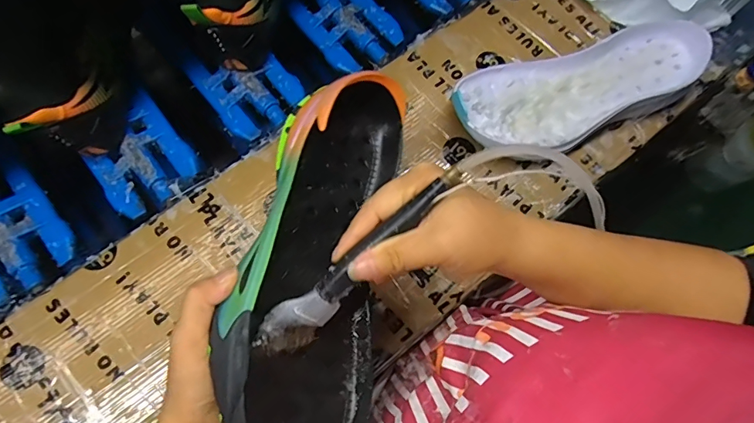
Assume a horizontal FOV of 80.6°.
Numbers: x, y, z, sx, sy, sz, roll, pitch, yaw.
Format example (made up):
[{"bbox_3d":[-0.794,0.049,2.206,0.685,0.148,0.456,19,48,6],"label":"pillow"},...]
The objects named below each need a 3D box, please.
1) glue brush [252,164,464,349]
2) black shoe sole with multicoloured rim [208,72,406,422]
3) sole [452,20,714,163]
[{"bbox_3d":[-0.010,0.029,0.266,0.152,0.033,0.024,-44,77,11],"label":"glue brush"},{"bbox_3d":[-0.032,0.035,0.292,0.115,0.053,0.282,21,67,-35],"label":"black shoe sole with multicoloured rim"},{"bbox_3d":[0.201,-0.120,0.440,0.266,0.048,0.101,-20,75,-6],"label":"sole"}]

